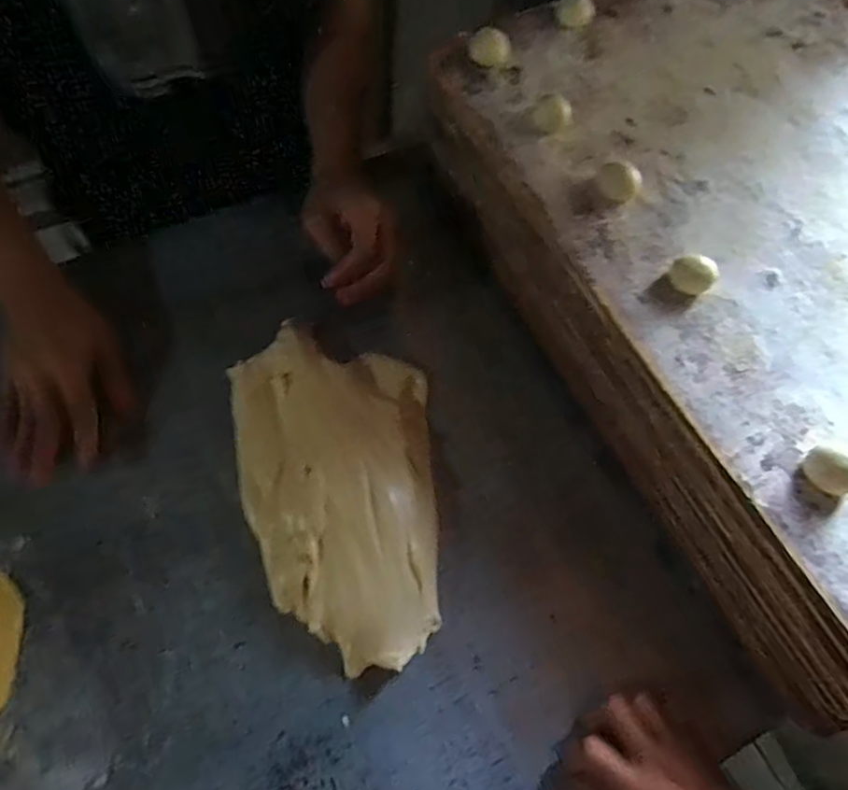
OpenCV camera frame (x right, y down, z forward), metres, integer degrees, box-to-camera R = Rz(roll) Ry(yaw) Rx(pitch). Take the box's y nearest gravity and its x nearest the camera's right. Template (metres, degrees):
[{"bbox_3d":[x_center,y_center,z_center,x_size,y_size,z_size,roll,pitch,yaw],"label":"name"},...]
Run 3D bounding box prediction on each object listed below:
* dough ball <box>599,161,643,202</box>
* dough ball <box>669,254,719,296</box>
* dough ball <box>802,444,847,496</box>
[{"bbox_3d":[0.157,-0.171,0.495,0.034,0.018,0.035,2,67,-4],"label":"dough ball"},{"bbox_3d":[0.200,-0.089,0.463,0.031,0.022,0.026,28,68,7],"label":"dough ball"},{"bbox_3d":[0.269,0.048,0.405,0.033,0.020,0.033,2,67,-4],"label":"dough ball"}]

